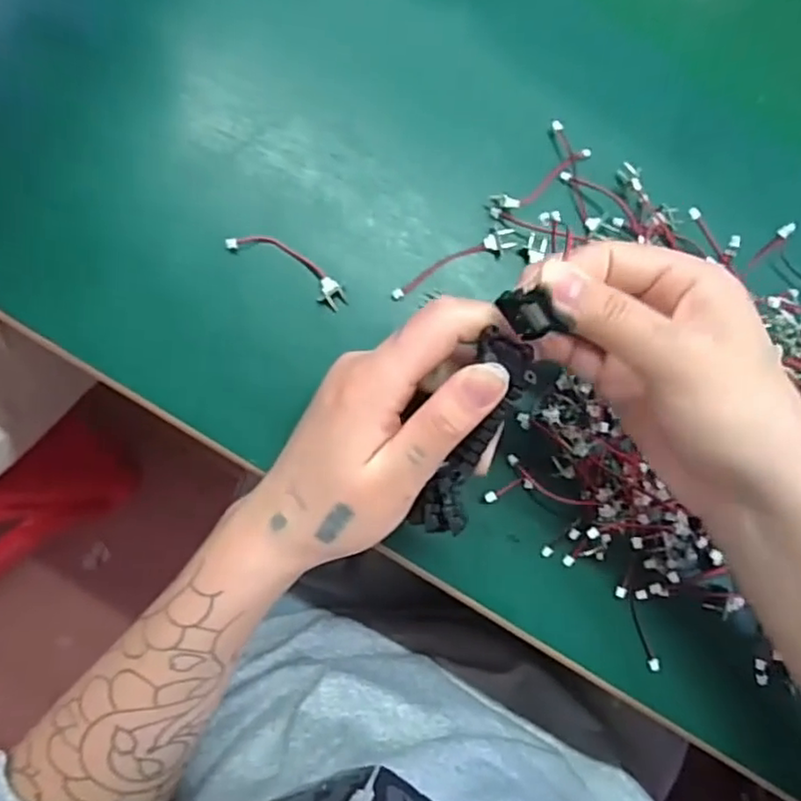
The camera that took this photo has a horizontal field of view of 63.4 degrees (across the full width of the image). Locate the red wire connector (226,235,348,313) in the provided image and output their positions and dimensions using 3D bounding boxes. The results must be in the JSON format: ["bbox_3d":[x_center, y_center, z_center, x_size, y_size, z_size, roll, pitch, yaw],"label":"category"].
[{"bbox_3d":[-0.053,-0.064,0.312,0.062,0.004,0.015,29,81,-4],"label":"red wire connector"}]

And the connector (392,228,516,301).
[{"bbox_3d":[0.027,-0.068,0.325,0.068,0.012,0.013,-28,89,-10],"label":"connector"}]

